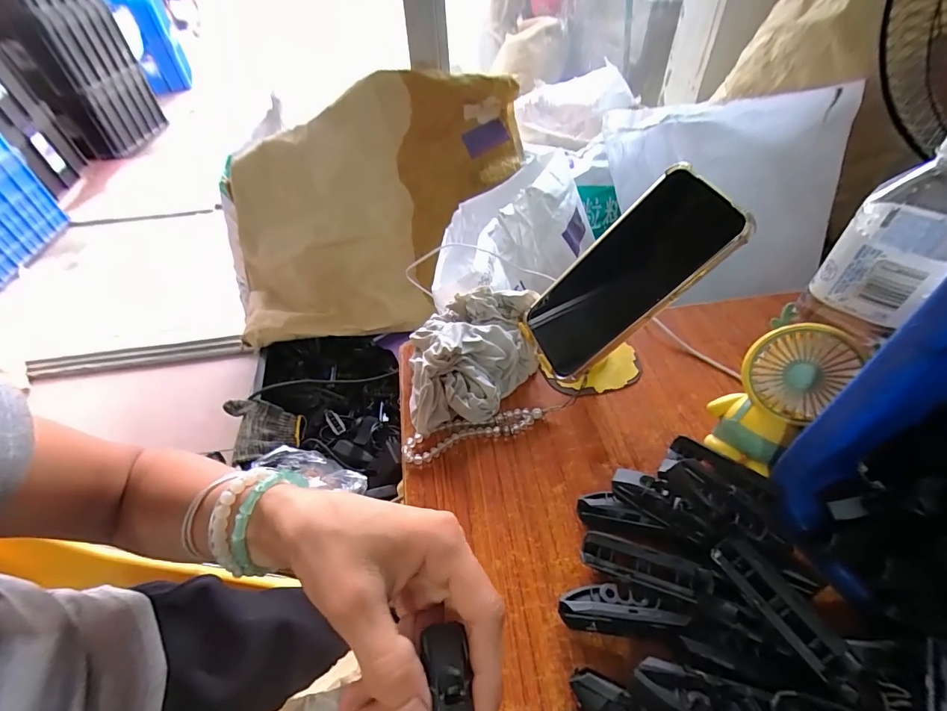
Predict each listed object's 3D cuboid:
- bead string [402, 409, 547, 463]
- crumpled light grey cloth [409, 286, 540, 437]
[{"bbox_3d":[0.000,0.061,0.339,0.114,0.010,0.025,-15,48,-11],"label":"bead string"},{"bbox_3d":[0.000,0.000,0.366,0.104,0.051,0.132,1,47,4],"label":"crumpled light grey cloth"}]

